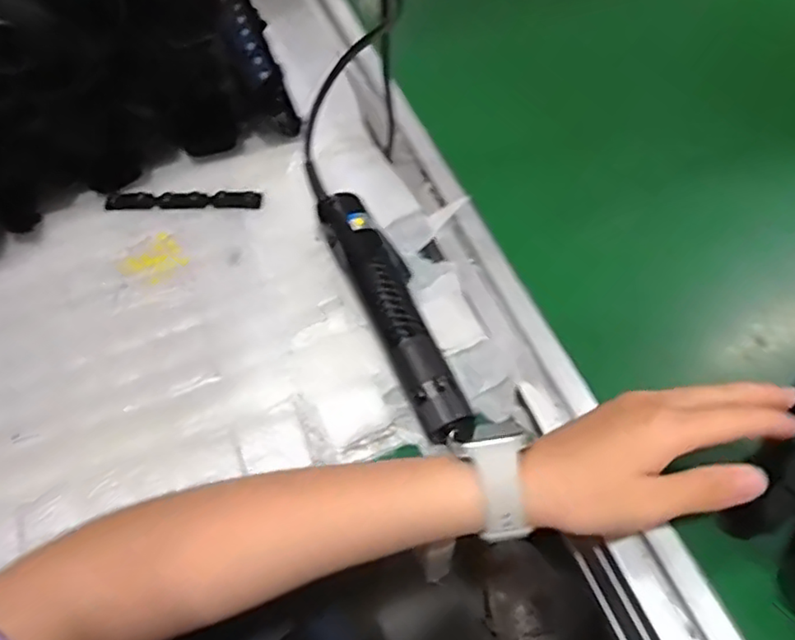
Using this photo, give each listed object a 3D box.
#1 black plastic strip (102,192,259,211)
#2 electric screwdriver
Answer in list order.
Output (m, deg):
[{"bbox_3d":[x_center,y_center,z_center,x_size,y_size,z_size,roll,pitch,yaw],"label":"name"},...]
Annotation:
[{"bbox_3d":[-0.172,-0.097,0.517,0.122,0.004,0.017,-1,59,1],"label":"black plastic strip"},{"bbox_3d":[-0.001,-0.008,0.440,0.040,0.035,0.198,-22,61,-11],"label":"electric screwdriver"}]

